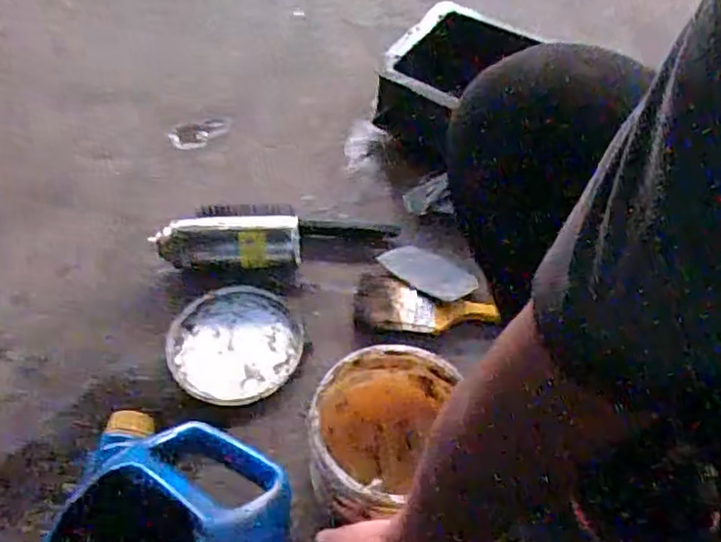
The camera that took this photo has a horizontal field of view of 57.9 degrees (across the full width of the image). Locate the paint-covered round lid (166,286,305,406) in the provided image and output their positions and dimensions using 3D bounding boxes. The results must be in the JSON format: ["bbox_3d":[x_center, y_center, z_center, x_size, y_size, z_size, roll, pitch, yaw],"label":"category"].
[{"bbox_3d":[-0.148,0.084,0.773,0.152,0.011,0.150,0,51,-4],"label":"paint-covered round lid"}]

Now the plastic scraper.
[{"bbox_3d":[0.086,-0.001,0.829,0.122,0.004,0.055,28,55,22],"label":"plastic scraper"}]

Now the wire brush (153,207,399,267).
[{"bbox_3d":[-0.107,-0.049,0.847,0.305,0.059,0.095,-1,51,-5],"label":"wire brush"}]

